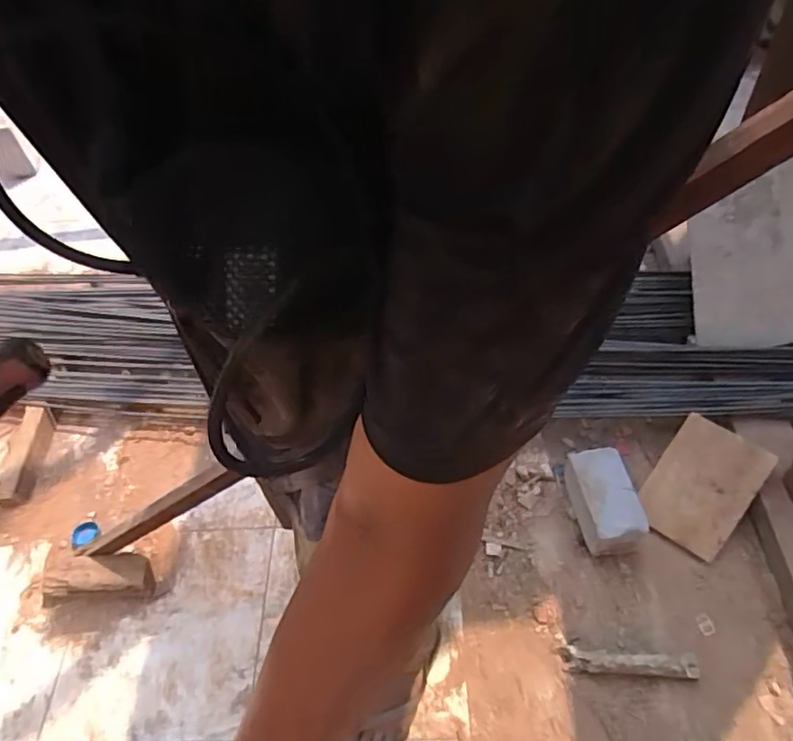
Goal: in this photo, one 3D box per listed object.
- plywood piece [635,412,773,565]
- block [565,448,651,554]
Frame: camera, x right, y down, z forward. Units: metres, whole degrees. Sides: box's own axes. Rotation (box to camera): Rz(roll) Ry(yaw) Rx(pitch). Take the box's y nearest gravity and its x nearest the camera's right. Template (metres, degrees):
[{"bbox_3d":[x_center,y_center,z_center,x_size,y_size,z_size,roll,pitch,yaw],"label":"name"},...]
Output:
[{"bbox_3d":[0.616,0.233,1.176,0.175,0.019,0.247,34,93,41],"label":"plywood piece"},{"bbox_3d":[0.419,0.260,1.182,0.110,0.085,0.198,-10,52,1],"label":"block"}]

